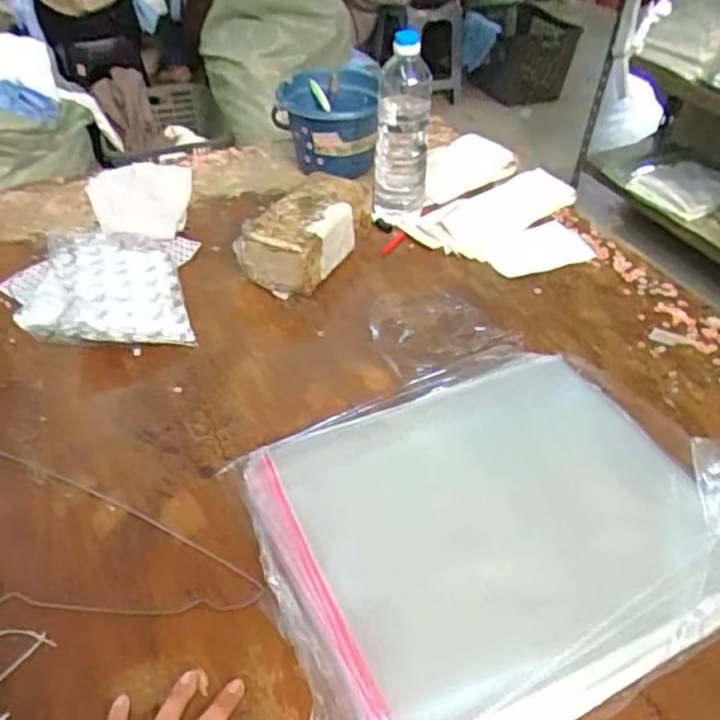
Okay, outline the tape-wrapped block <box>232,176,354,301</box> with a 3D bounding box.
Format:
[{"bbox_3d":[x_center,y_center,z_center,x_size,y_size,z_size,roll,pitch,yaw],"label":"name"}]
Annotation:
[{"bbox_3d":[-0.072,-0.178,0.906,0.117,0.088,0.202,19,47,19],"label":"tape-wrapped block"}]

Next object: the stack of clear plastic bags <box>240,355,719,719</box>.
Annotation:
[{"bbox_3d":[0.124,0.142,0.580,0.398,0.042,0.327,-19,48,-18],"label":"stack of clear plastic bags"}]

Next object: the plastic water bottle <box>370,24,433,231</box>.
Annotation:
[{"bbox_3d":[0.058,-0.314,0.908,0.076,0.282,0.070,1,44,2],"label":"plastic water bottle"}]

